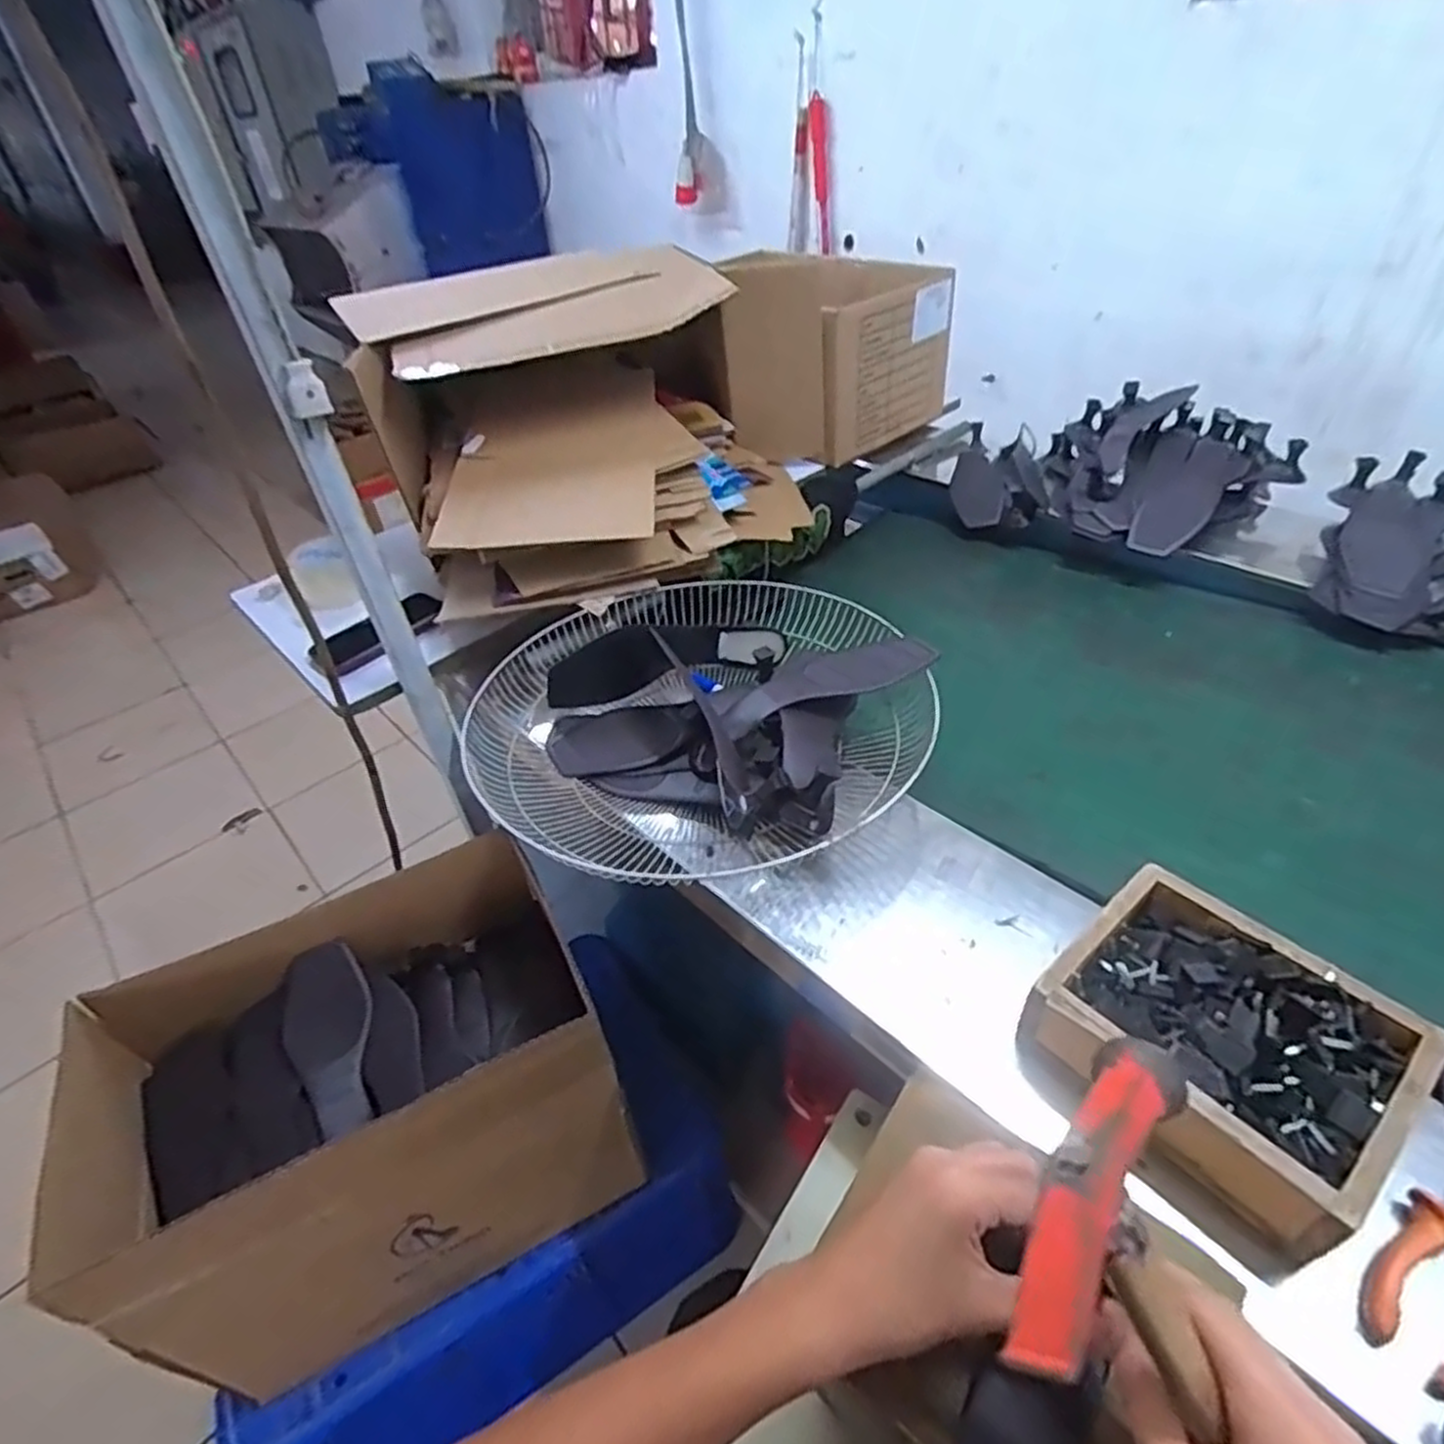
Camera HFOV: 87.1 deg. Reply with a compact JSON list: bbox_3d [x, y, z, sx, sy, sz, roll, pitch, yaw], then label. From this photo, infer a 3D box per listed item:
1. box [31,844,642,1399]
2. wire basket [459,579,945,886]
[{"bbox_3d":[-0.367,0.408,0.826,0.442,0.333,0.291,-22,42,-19],"label":"box"},{"bbox_3d":[-0.032,-0.020,0.766,0.418,0.078,0.396,-3,40,3],"label":"wire basket"}]

